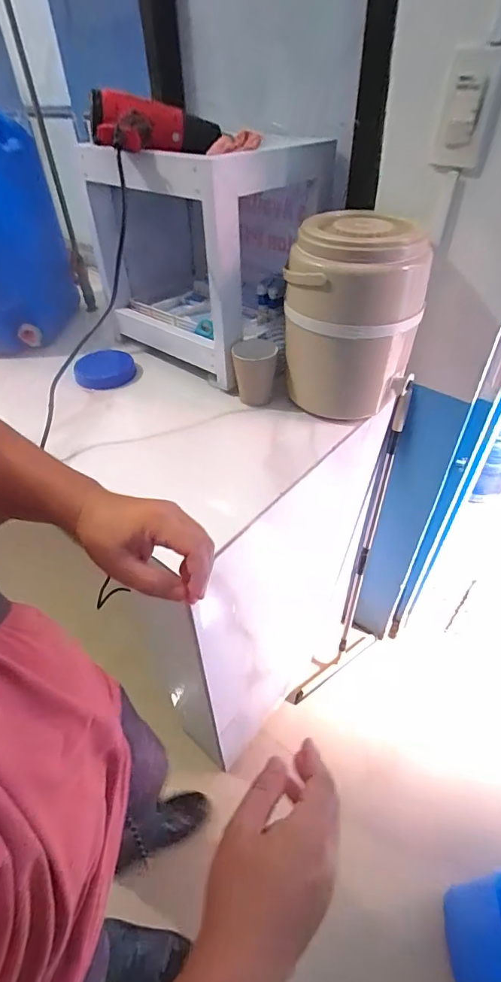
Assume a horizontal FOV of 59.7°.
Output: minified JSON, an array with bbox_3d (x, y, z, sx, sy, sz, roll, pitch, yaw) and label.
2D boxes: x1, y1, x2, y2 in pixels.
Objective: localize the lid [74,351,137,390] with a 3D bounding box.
[{"bbox_3d":[-0.295,-0.250,0.891,0.113,0.029,0.121,-1,44,1],"label":"lid"}]

